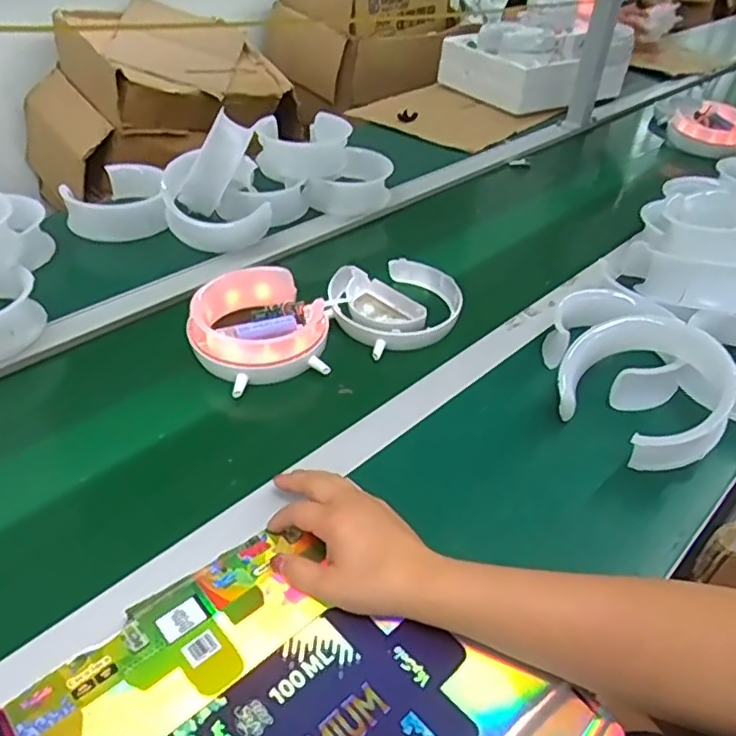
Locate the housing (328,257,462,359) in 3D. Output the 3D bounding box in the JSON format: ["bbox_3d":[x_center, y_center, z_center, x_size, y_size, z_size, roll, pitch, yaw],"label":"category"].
[{"bbox_3d":[0.034,-0.078,0.766,0.157,0.040,0.157,-1,40,-6],"label":"housing"}]

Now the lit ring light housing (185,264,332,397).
[{"bbox_3d":[-0.121,-0.048,0.699,0.149,0.058,0.152,-13,43,-20],"label":"lit ring light housing"}]

